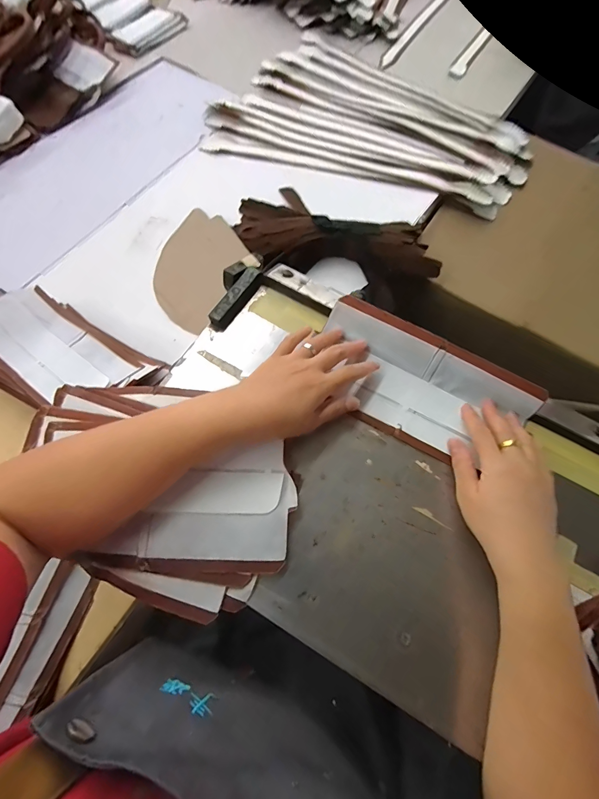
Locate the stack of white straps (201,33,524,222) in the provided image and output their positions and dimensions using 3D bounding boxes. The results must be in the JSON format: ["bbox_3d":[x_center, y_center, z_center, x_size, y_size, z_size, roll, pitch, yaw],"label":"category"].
[{"bbox_3d":[0.157,-0.569,0.719,0.599,0.031,0.399,20,71,6],"label":"stack of white straps"}]

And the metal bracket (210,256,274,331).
[{"bbox_3d":[-0.076,-0.118,0.405,0.038,0.020,0.082,33,73,11],"label":"metal bracket"}]

